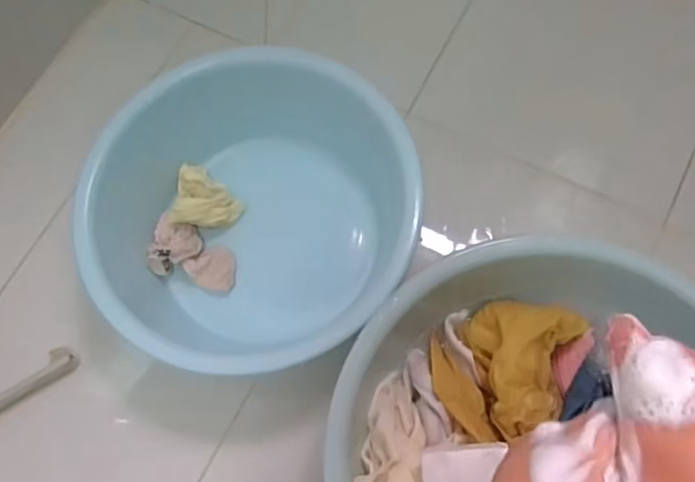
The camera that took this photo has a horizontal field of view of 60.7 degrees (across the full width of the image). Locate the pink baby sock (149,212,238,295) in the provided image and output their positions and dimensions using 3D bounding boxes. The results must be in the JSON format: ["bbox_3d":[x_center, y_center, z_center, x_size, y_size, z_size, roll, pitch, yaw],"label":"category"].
[{"bbox_3d":[-0.161,0.014,0.621,0.088,0.046,0.058,13,73,6],"label":"pink baby sock"}]

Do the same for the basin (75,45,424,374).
[{"bbox_3d":[-0.092,-0.021,0.599,0.273,0.155,0.291,-1,72,2],"label":"basin"}]

